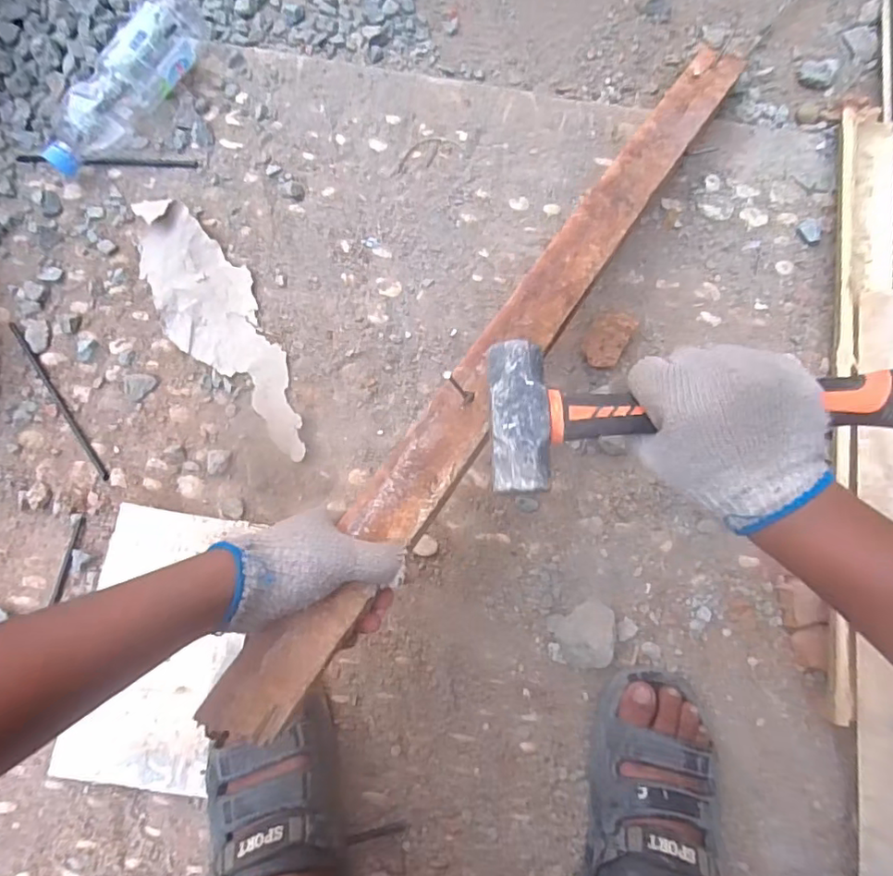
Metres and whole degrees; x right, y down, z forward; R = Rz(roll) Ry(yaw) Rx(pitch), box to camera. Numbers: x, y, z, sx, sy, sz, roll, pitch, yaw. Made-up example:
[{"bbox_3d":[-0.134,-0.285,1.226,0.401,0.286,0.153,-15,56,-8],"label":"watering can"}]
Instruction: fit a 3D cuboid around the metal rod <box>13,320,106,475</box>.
[{"bbox_3d":[-0.422,-0.042,0.602,0.009,0.009,0.206,-33,82,-5],"label":"metal rod"}]

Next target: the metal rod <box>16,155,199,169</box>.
[{"bbox_3d":[-0.397,-0.324,0.652,0.207,0.011,0.015,1,80,0],"label":"metal rod"}]

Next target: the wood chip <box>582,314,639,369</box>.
[{"bbox_3d":[0.173,-0.105,0.599,0.040,0.034,0.056,27,81,4],"label":"wood chip"}]

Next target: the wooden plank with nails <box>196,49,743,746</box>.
[{"bbox_3d":[0.079,-0.111,0.494,0.056,0.019,0.796,34,71,5],"label":"wooden plank with nails"}]

